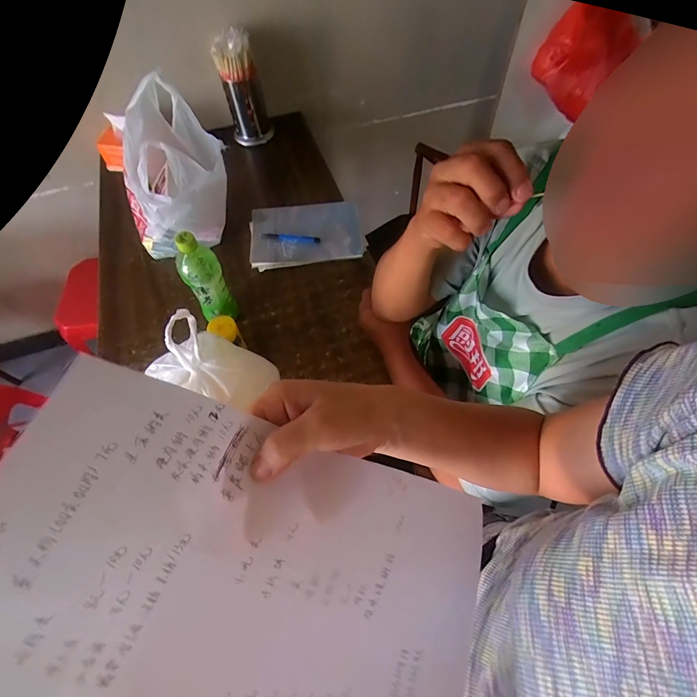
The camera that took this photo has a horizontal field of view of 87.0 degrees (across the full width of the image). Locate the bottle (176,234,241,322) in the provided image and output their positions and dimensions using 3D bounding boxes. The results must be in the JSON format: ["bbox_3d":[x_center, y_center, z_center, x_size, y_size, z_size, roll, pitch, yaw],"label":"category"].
[{"bbox_3d":[-0.254,-0.117,0.664,0.067,0.217,0.071,-23,63,-12],"label":"bottle"}]

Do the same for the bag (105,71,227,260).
[{"bbox_3d":[-0.375,-0.369,0.788,0.224,0.249,0.201,-15,61,-7],"label":"bag"}]

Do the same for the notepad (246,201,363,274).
[{"bbox_3d":[-0.102,-0.275,0.864,0.251,0.017,0.185,-7,61,-3],"label":"notepad"}]

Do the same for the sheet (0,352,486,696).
[{"bbox_3d":[-0.047,0.150,0.202,0.286,0.014,0.200,26,69,-19],"label":"sheet"}]

